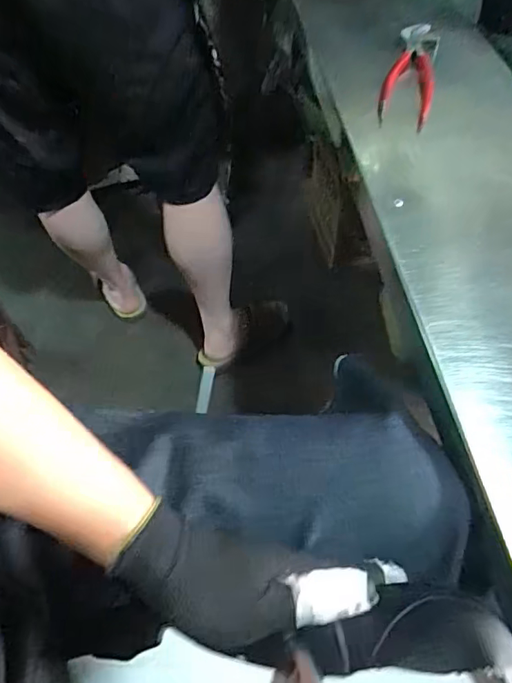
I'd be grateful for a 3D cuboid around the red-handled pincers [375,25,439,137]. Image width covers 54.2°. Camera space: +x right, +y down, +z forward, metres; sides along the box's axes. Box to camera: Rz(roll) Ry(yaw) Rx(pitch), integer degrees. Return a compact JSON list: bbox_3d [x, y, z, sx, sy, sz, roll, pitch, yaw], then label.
[{"bbox_3d":[0.191,-0.335,0.623,0.058,0.024,0.218,11,58,9],"label":"red-handled pincers"}]

